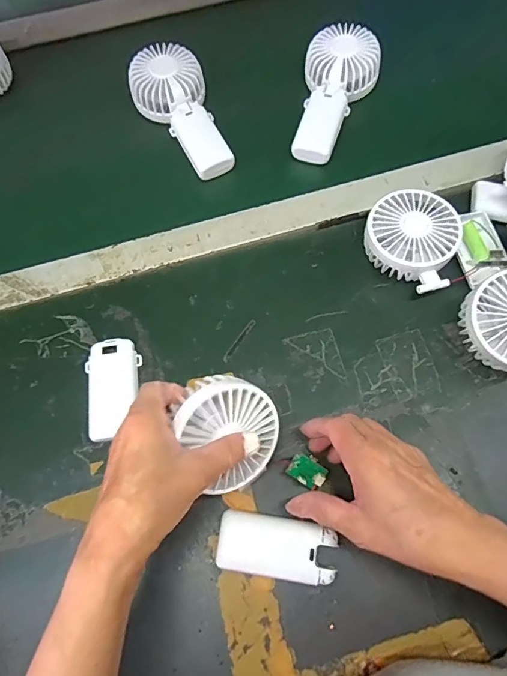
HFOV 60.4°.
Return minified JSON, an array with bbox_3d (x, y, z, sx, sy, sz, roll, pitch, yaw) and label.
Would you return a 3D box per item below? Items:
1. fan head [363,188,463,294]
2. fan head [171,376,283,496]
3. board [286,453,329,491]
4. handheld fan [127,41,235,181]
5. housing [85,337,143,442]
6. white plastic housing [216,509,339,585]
[{"bbox_3d":[0.159,-0.097,0.434,0.094,0.041,0.086,-1,68,3],"label":"fan head"},{"bbox_3d":[-0.017,0.071,0.341,0.071,0.037,0.093,-33,111,-16],"label":"fan head"},{"bbox_3d":[0.045,0.110,0.361,0.030,0.005,0.023,33,84,11],"label":"board"},{"bbox_3d":[-0.078,-0.265,0.504,0.087,0.037,0.177,-28,69,-8],"label":"handheld fan"},{"bbox_3d":[-0.130,0.046,0.408,0.049,0.013,0.091,-13,68,-2],"label":"housing"},{"bbox_3d":[0.018,0.166,0.346,0.091,0.018,0.043,7,69,6],"label":"white plastic housing"}]

